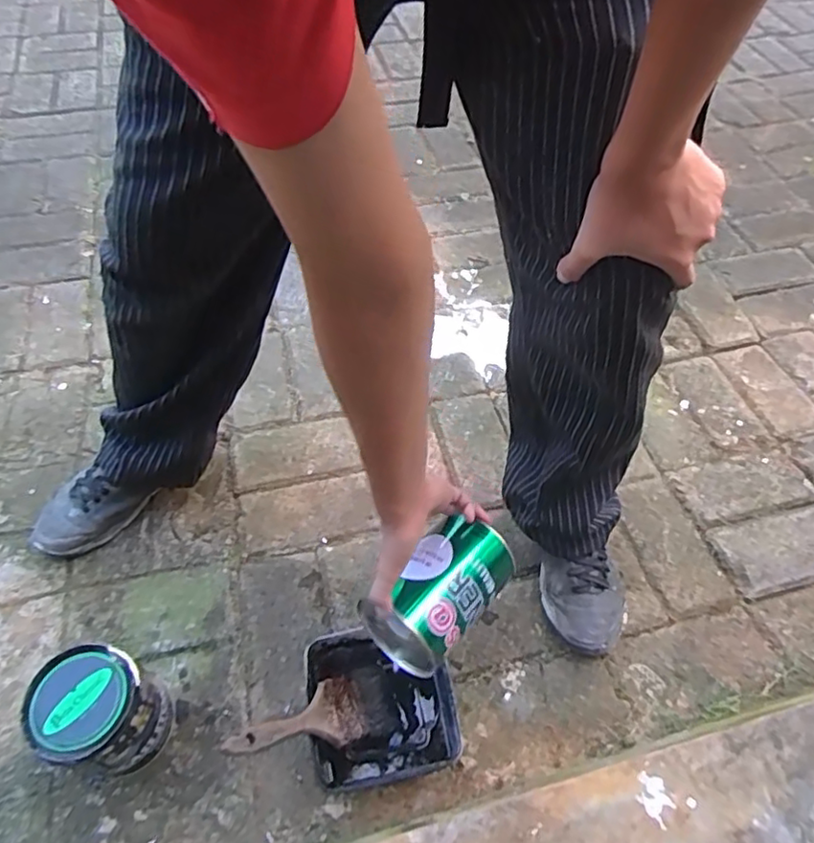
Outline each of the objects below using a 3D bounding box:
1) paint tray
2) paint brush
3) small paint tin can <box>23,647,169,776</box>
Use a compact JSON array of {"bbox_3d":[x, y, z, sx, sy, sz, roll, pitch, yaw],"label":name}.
[{"bbox_3d":[-0.030,0.322,0.706,0.158,0.054,0.161,-5,56,-11],"label":"paint tray"},{"bbox_3d":[-0.113,0.317,0.642,0.159,0.012,0.066,1,45,-42],"label":"paint brush"},{"bbox_3d":[-0.318,0.309,0.648,0.103,0.131,0.103,3,55,-5],"label":"small paint tin can"}]

